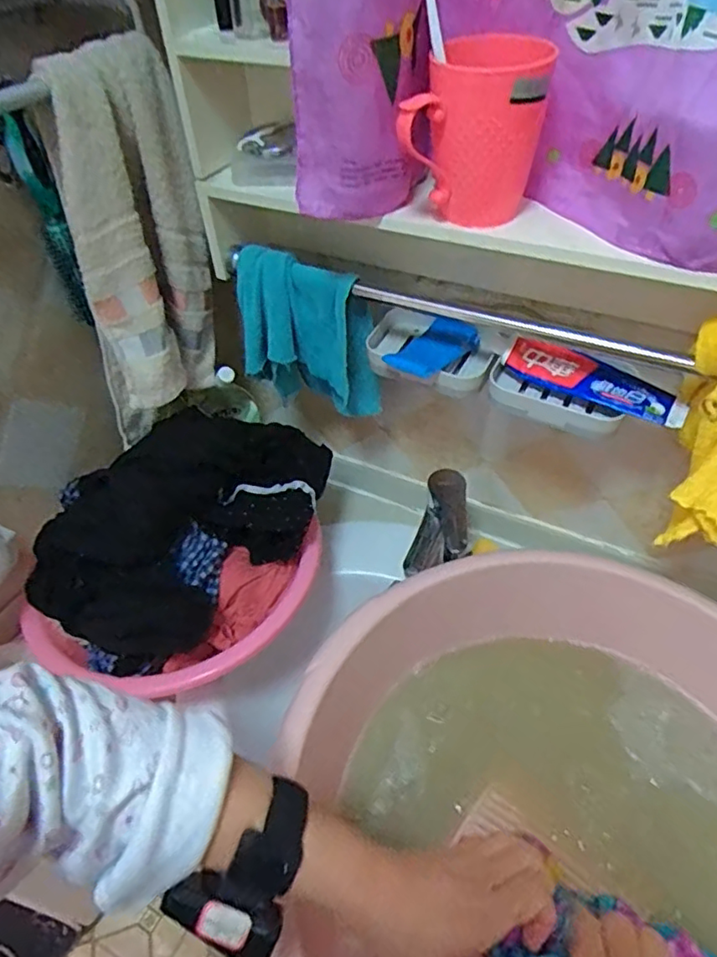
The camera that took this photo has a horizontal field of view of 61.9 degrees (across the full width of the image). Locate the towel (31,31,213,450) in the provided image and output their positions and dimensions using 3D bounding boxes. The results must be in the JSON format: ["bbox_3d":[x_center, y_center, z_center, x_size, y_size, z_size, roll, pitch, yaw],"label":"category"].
[{"bbox_3d":[-0.218,-0.211,0.596,0.075,0.341,0.159,14,49,15],"label":"towel"}]

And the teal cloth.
[{"bbox_3d":[-0.053,-0.146,0.648,0.145,0.173,0.061,6,47,9],"label":"teal cloth"}]

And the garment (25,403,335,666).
[{"bbox_3d":[-0.183,0.044,0.671,0.204,0.128,0.331,24,52,23],"label":"garment"}]

